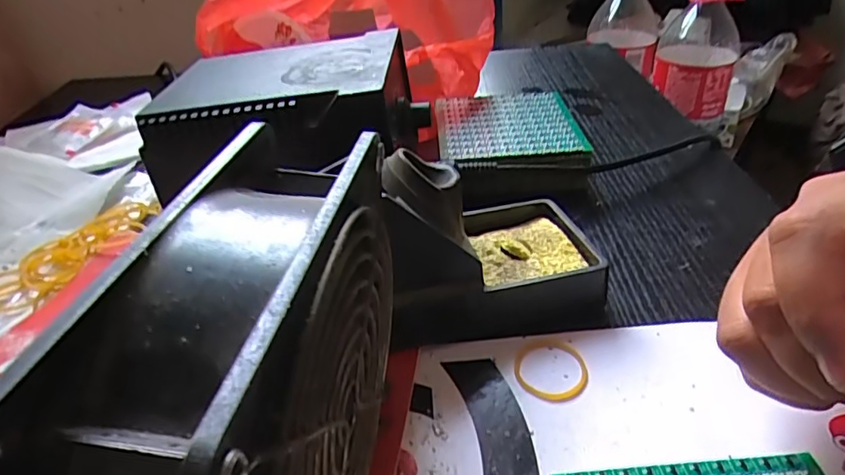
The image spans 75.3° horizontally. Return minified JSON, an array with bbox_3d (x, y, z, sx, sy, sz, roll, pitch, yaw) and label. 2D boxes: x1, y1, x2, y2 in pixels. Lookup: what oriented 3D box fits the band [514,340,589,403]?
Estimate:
[{"bbox_3d":[0.055,0.056,0.237,0.031,0.004,0.033,1,36,5],"label":"band"}]

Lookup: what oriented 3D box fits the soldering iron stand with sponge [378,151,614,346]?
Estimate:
[{"bbox_3d":[0.032,-0.006,0.263,0.104,0.076,0.076,-7,37,-6],"label":"soldering iron stand with sponge"}]

